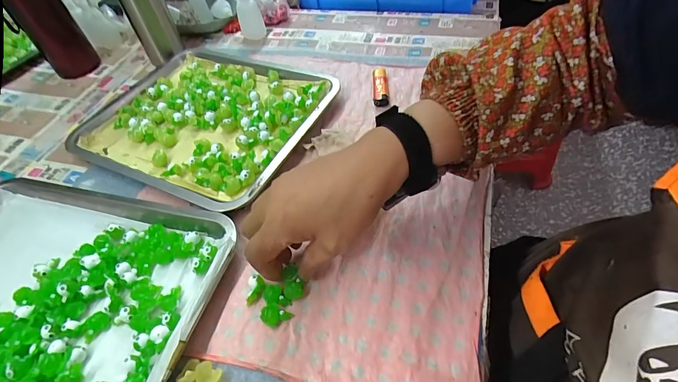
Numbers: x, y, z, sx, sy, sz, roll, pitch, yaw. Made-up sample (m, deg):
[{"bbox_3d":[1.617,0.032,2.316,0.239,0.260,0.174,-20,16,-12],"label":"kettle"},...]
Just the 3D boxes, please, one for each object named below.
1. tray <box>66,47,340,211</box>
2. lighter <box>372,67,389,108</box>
[{"bbox_3d":[-0.196,-0.114,0.500,0.336,0.022,0.255,22,56,21],"label":"tray"},{"bbox_3d":[0.056,-0.143,0.497,0.020,0.015,0.077,-1,51,4],"label":"lighter"}]

